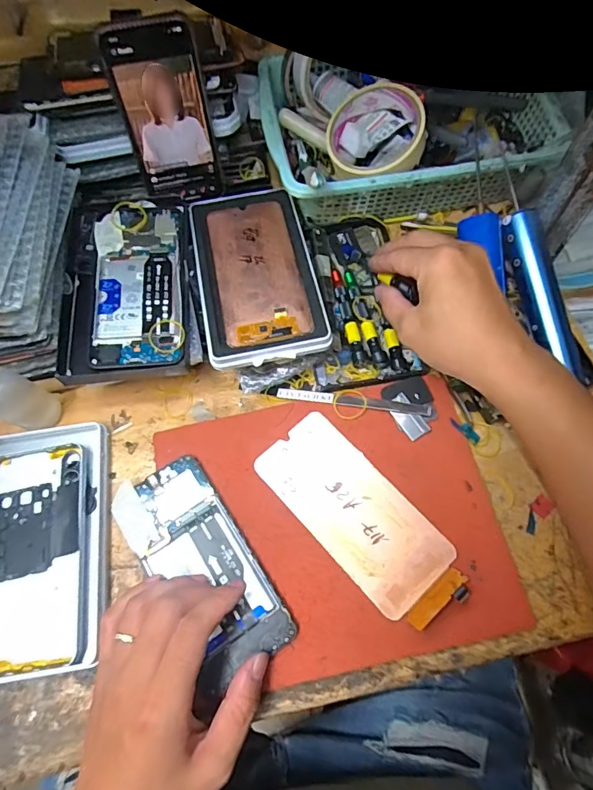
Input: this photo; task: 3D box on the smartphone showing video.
[{"bbox_3d":[-0.112,-0.242,0.408,0.071,0.141,0.005,-14,52,-7],"label":"smartphone showing video"}]

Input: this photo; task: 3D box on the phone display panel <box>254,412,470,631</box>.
[{"bbox_3d":[0.047,0.090,0.351,0.072,0.016,0.170,-40,72,-14],"label":"phone display panel"}]

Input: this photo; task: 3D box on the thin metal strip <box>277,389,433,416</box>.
[{"bbox_3d":[0.048,0.006,0.393,0.128,0.010,0.010,9,68,3],"label":"thin metal strip"}]

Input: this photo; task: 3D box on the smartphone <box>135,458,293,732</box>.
[{"bbox_3d":[-0.068,0.126,0.341,0.074,0.009,0.163,-28,69,-11],"label":"smartphone"}]

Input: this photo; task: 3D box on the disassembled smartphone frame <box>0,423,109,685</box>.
[{"bbox_3d":[-0.200,0.115,0.356,0.103,0.011,0.182,-10,68,-2],"label":"disassembled smartphone frame"}]

